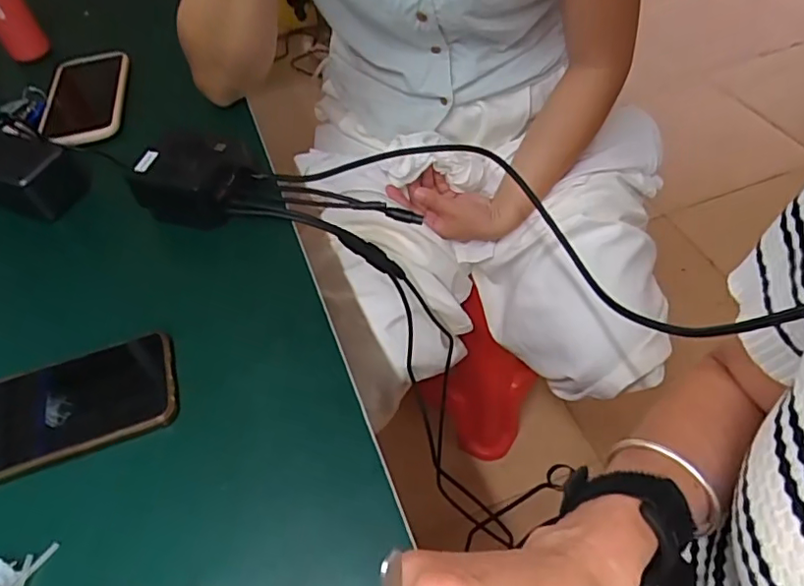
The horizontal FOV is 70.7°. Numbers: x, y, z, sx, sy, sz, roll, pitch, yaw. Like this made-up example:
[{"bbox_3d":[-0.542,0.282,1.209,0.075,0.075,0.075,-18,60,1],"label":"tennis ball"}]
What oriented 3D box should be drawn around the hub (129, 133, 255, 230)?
[{"bbox_3d":[-0.179,-0.102,0.500,0.087,0.050,0.073,4,51,9],"label":"hub"}]

